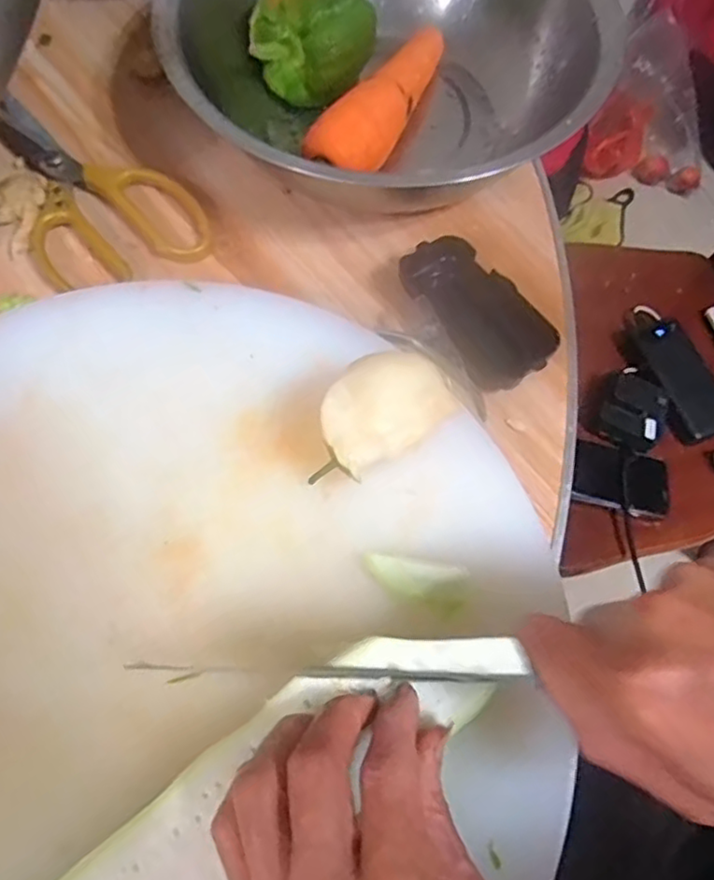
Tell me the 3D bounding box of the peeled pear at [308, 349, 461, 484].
[{"bbox_3d":[0.009,-0.011,0.323,0.065,0.052,0.046,-29,69,-12],"label":"peeled pear"}]

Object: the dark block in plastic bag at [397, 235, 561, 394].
[{"bbox_3d":[0.077,-0.083,0.412,0.051,0.030,0.107,-30,69,-13],"label":"dark block in plastic bag"}]

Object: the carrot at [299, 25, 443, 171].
[{"bbox_3d":[0.017,-0.250,0.474,0.054,0.045,0.156,20,67,9],"label":"carrot"}]

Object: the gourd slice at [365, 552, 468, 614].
[{"bbox_3d":[0.029,0.070,0.316,0.050,0.004,0.021,11,66,5],"label":"gourd slice"}]

